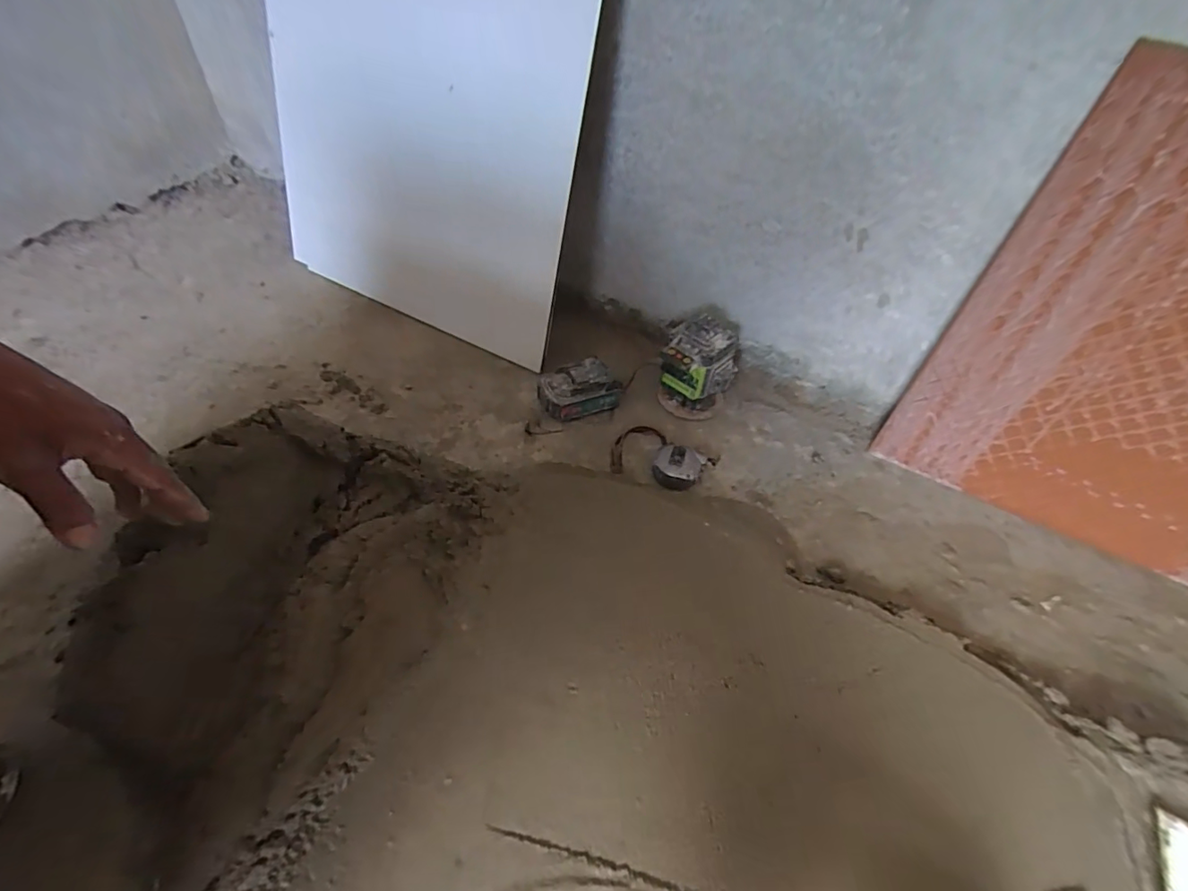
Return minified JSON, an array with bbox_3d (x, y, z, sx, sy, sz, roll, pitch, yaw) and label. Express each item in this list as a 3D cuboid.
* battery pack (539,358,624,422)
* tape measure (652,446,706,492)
[{"bbox_3d":[-0.021,-0.083,0.802,0.112,0.047,0.074,-15,53,-15],"label":"battery pack"},{"bbox_3d":[0.112,0.029,0.732,0.061,0.047,0.057,1,51,-2],"label":"tape measure"}]

